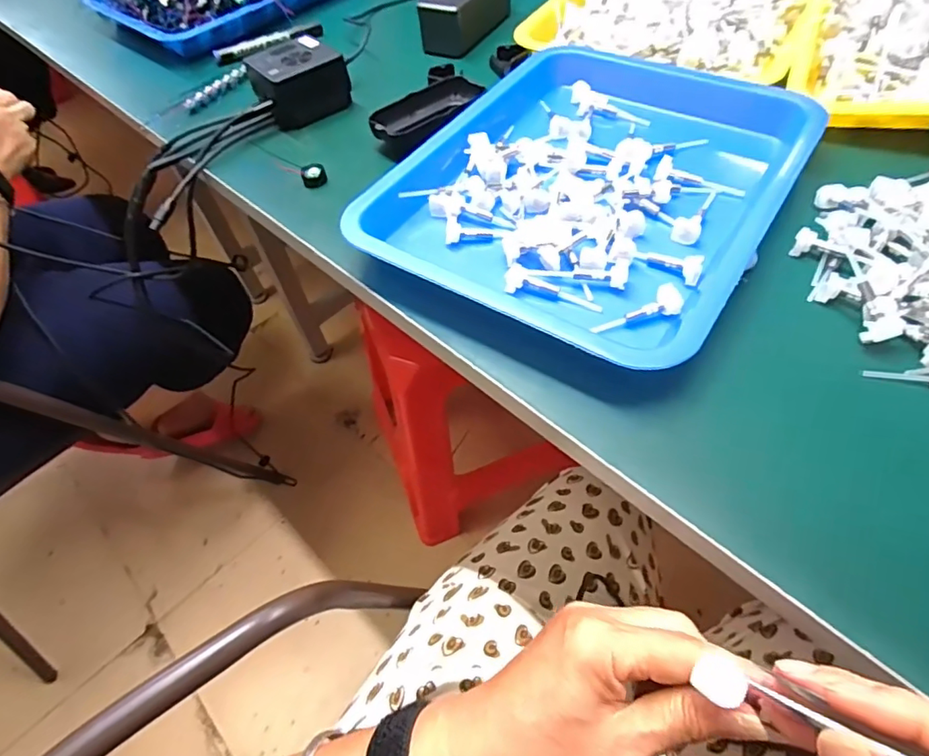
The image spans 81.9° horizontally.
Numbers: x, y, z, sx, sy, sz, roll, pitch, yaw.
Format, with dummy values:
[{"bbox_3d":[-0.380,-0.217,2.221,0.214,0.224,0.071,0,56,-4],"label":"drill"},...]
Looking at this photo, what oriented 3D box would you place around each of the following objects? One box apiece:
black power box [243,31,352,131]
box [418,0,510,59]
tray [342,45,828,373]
[{"bbox_3d":[-0.162,-0.289,0.522,0.081,0.049,0.070,-31,57,-16],"label":"black power box"},{"bbox_3d":[0.001,-0.408,0.591,0.055,0.047,0.126,20,59,19],"label":"box"},{"bbox_3d":[0.098,-0.155,0.417,0.263,0.034,0.324,26,61,22],"label":"tray"}]

